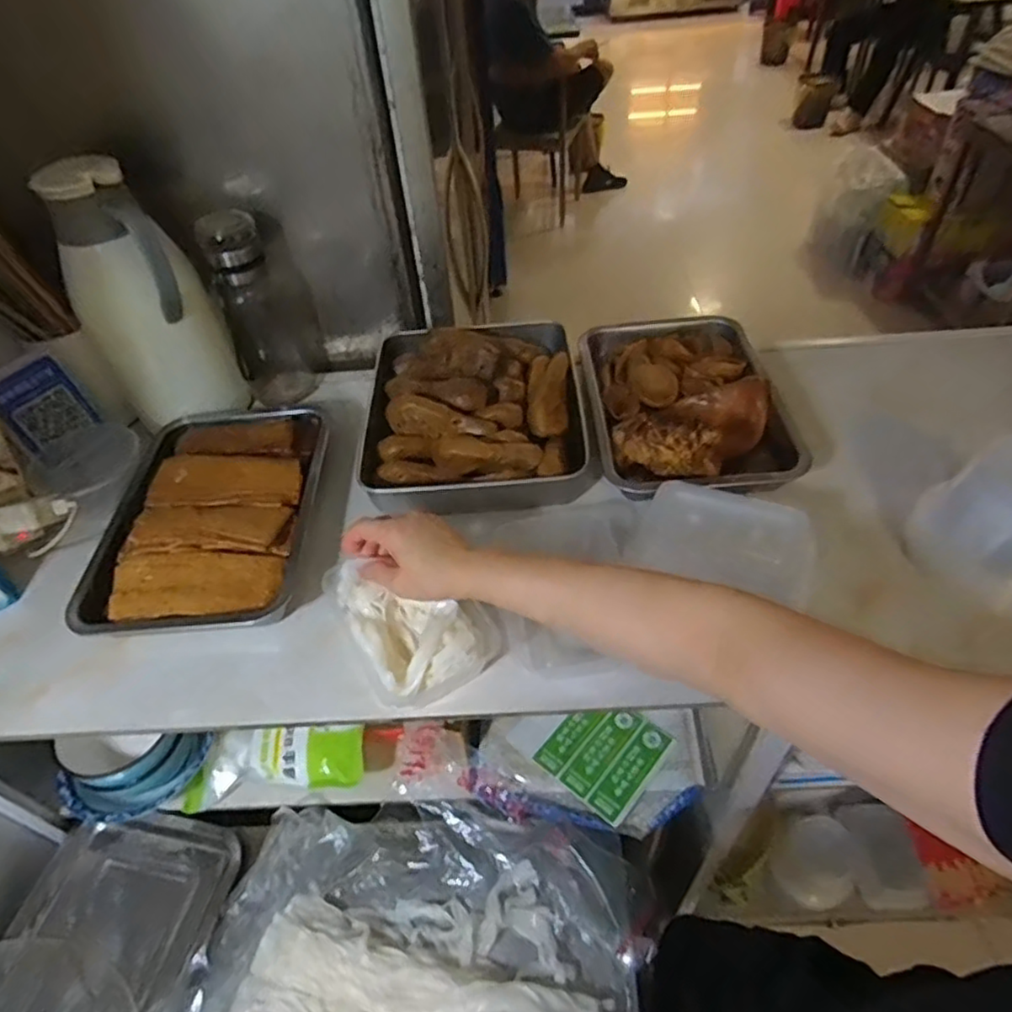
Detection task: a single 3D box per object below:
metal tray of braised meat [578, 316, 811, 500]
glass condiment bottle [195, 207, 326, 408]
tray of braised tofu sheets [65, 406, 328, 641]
[{"bbox_3d":[0.209,-0.121,0.774,0.216,0.054,0.295,-5,47,1],"label":"metal tray of braised meat"},{"bbox_3d":[-0.300,-0.240,0.813,0.104,0.230,0.086,-12,47,-6],"label":"glass condiment bottle"},{"bbox_3d":[-0.308,-0.002,0.691,0.208,0.058,0.296,-5,47,1],"label":"tray of braised tofu sheets"}]

